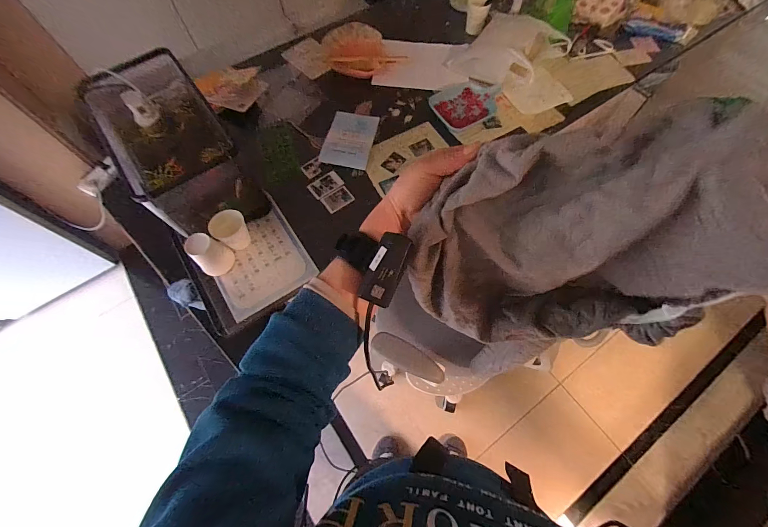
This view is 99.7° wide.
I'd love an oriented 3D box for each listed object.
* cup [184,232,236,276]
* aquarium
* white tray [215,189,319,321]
[{"bbox_3d":[-0.399,-0.021,0.742,0.072,0.084,0.072,-1,65,2],"label":"cup"},{"bbox_3d":[-0.498,-0.275,0.782,0.215,0.207,0.432,-35,69,-13],"label":"aquarium"},{"bbox_3d":[-0.301,-0.004,0.787,0.211,0.031,0.244,-32,68,-12],"label":"white tray"}]

